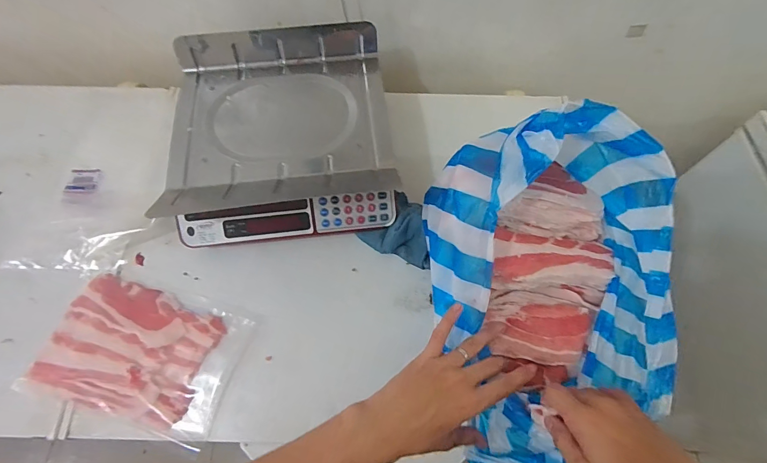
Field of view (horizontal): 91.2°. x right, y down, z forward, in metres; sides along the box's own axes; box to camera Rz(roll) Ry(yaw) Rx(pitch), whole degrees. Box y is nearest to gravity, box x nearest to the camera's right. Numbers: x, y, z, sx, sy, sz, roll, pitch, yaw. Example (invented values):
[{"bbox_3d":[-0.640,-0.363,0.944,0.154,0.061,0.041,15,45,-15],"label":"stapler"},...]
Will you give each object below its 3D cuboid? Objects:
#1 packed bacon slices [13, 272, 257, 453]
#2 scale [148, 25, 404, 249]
[{"bbox_3d":[-0.363,0.178,0.561,0.287,0.021,0.191,15,64,7],"label":"packed bacon slices"},{"bbox_3d":[-0.169,-0.162,0.647,0.349,0.149,0.335,-7,64,-3],"label":"scale"}]

